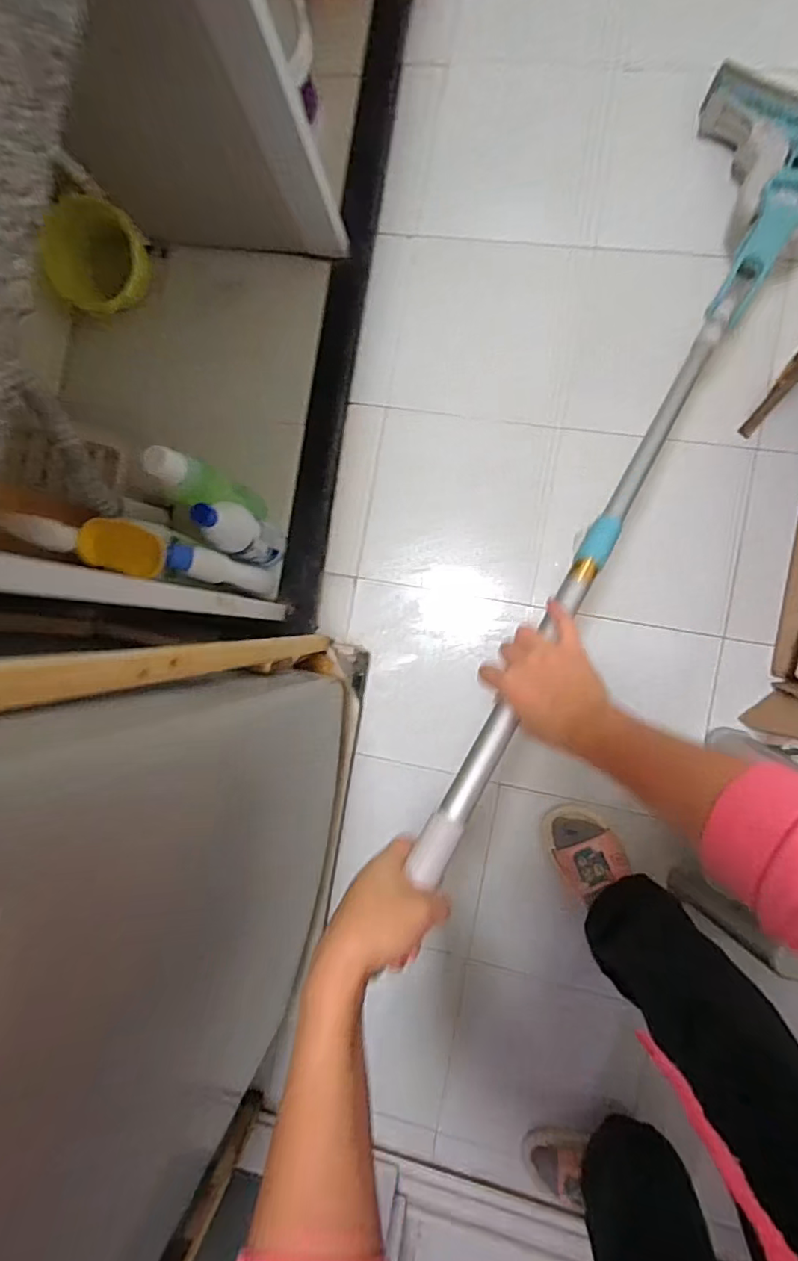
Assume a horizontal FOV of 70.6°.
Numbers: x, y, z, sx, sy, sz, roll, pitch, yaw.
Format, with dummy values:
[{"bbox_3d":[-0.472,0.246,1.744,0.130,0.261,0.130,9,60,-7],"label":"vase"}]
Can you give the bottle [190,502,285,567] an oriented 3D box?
[{"bbox_3d":[-0.225,-0.139,0.832,0.052,0.234,0.068,33,94,9],"label":"bottle"}]

